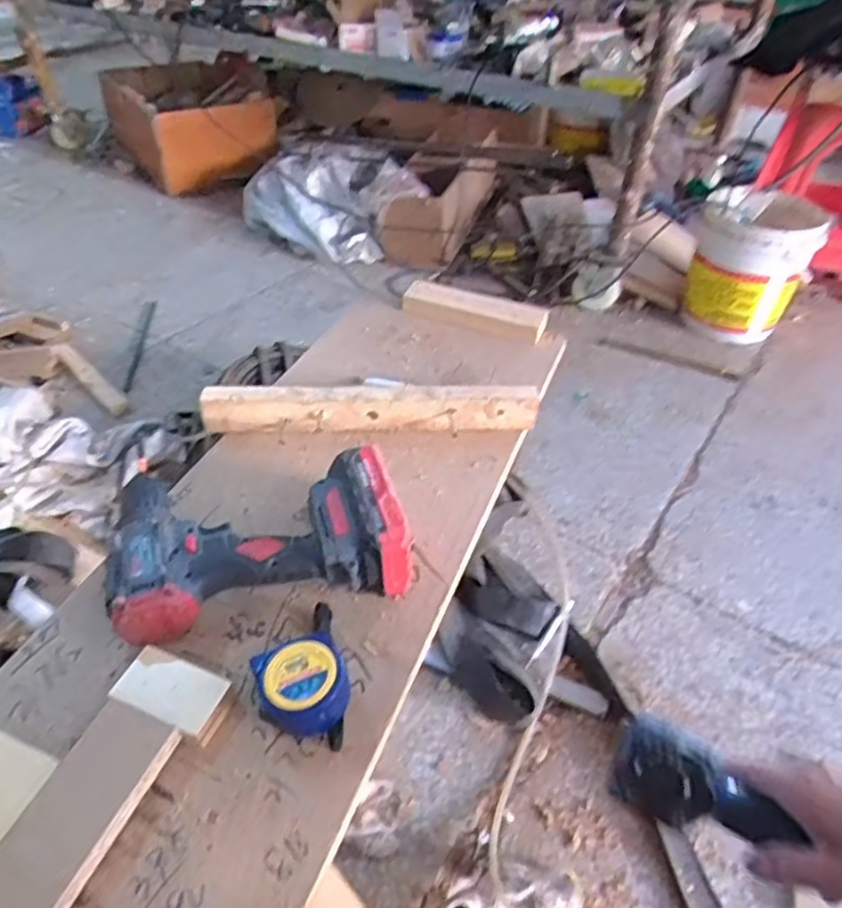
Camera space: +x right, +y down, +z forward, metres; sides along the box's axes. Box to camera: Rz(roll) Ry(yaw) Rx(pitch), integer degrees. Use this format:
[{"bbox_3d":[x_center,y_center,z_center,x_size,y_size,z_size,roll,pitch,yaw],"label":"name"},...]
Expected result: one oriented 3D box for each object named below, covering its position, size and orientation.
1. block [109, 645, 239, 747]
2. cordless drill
[{"bbox_3d":[-0.174,0.171,0.476,0.078,0.019,0.044,18,43,17],"label":"block"},{"bbox_3d":[-0.136,0.059,0.551,0.229,0.083,0.148,-9,42,-13],"label":"cordless drill"}]

